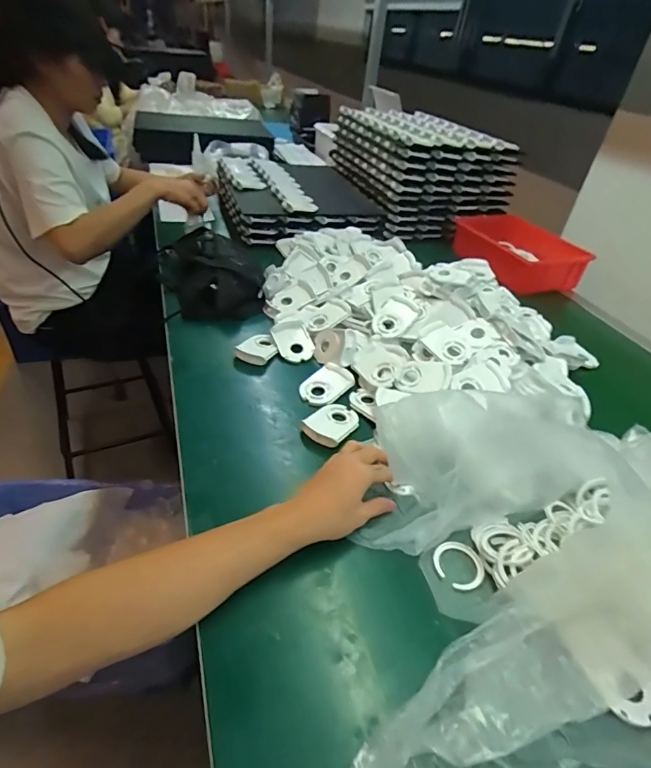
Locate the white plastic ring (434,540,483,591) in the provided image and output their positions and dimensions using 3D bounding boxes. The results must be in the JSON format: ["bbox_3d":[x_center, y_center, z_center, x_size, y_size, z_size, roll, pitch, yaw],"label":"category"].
[{"bbox_3d":[0.140,0.188,0.465,0.055,0.010,0.050,5,38,-4],"label":"white plastic ring"}]

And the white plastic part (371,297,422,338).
[{"bbox_3d":[0.118,-0.113,0.748,0.062,0.019,0.085,37,64,22],"label":"white plastic part"}]

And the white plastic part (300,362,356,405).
[{"bbox_3d":[0.001,0.000,0.665,0.058,0.013,0.085,31,44,27],"label":"white plastic part"}]

